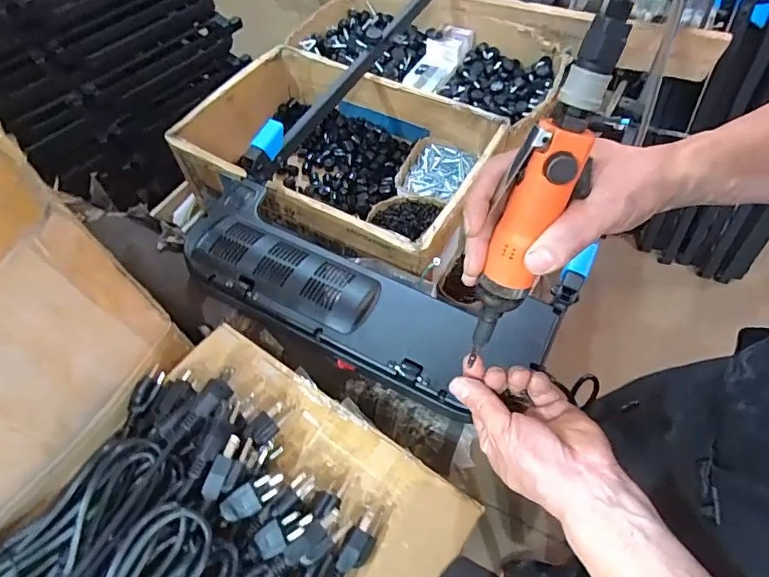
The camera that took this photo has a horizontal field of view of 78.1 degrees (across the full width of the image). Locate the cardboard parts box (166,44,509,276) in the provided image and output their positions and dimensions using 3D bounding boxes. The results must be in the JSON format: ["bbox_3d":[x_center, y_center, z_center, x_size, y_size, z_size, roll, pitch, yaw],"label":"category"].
[{"bbox_3d":[-0.083,-0.240,0.902,0.548,0.171,0.360,27,63,18],"label":"cardboard parts box"}]

